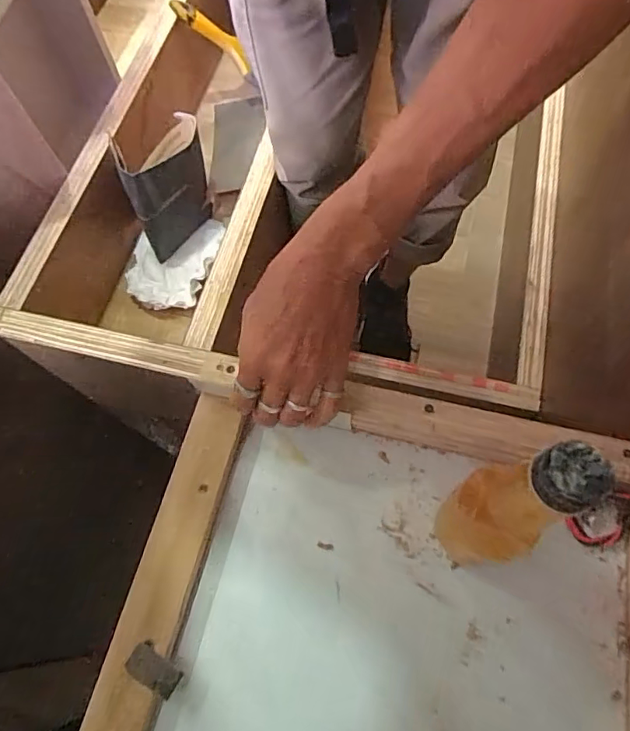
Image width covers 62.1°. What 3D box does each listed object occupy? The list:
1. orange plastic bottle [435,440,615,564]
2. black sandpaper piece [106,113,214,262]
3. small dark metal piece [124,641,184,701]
[{"bbox_3d":[0.108,0.090,0.318,0.041,0.203,0.051,15,68,8],"label":"orange plastic bottle"},{"bbox_3d":[-0.209,-0.261,0.771,0.131,0.162,0.125,-27,68,-10],"label":"black sandpaper piece"},{"bbox_3d":[-0.109,0.206,0.355,0.037,0.006,0.021,30,70,14],"label":"small dark metal piece"}]

